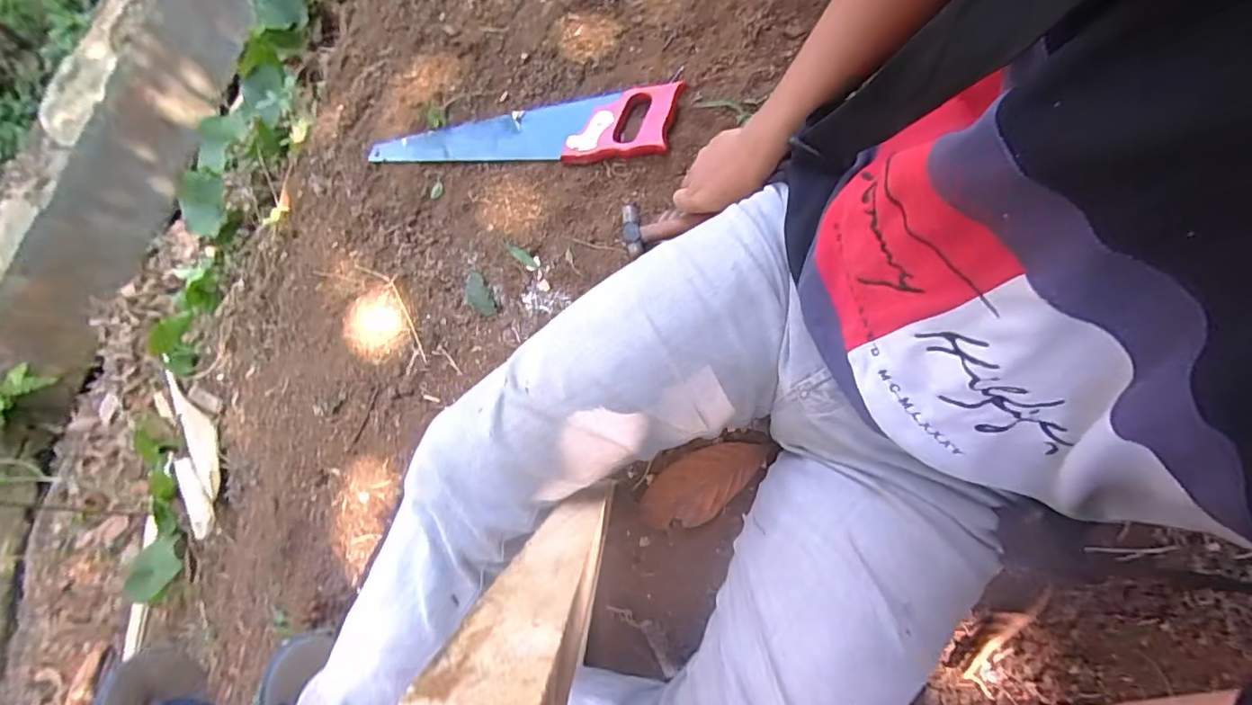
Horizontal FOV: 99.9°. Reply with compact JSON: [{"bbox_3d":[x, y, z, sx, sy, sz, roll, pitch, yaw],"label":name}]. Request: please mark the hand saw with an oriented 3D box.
[{"bbox_3d":[-0.154,-0.283,0.693,0.451,0.021,0.090,4,79,23],"label":"hand saw"}]

